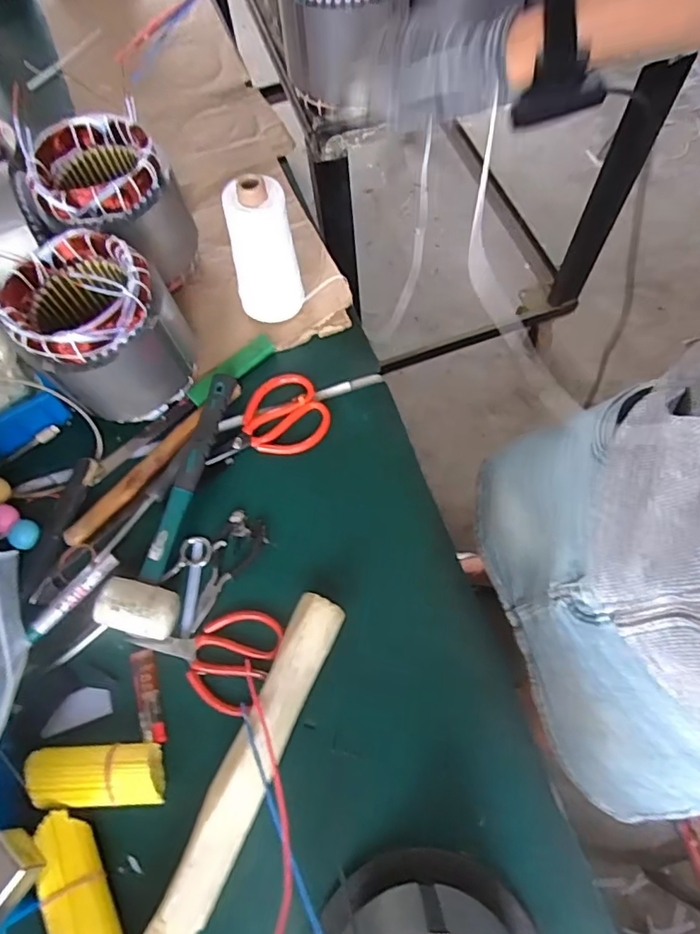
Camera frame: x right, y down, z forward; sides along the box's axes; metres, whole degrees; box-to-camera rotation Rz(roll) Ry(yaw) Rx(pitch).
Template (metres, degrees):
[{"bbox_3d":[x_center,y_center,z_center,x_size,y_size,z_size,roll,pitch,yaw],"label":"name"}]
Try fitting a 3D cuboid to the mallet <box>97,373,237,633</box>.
[{"bbox_3d":[-0.187,0.032,0.581,0.068,0.046,0.282,8,68,5],"label":"mallet"}]

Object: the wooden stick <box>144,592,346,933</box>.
[{"bbox_3d":[-0.093,0.276,0.483,0.047,0.043,0.337,23,71,11],"label":"wooden stick"}]

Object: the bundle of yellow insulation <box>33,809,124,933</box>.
[{"bbox_3d":[-0.227,0.362,0.459,0.056,0.041,0.136,-26,70,-9],"label":"bundle of yellow insulation"}]

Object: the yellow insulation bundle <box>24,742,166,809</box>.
[{"bbox_3d":[-0.229,0.279,0.494,0.118,0.037,0.048,-1,68,1],"label":"yellow insulation bundle"}]

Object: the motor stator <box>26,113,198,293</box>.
[{"bbox_3d":[-0.275,-0.299,0.659,0.135,0.168,0.135,13,69,7],"label":"motor stator"}]

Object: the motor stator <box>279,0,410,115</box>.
[{"bbox_3d":[-0.008,-0.562,0.663,0.145,0.138,0.145,-1,67,3],"label":"motor stator"}]

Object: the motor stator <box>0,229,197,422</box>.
[{"bbox_3d":[-0.258,-0.144,0.591,0.148,0.168,0.136,-1,68,2],"label":"motor stator"}]

